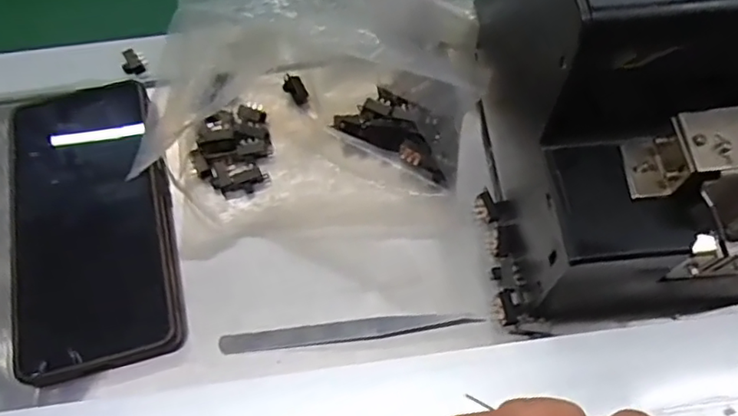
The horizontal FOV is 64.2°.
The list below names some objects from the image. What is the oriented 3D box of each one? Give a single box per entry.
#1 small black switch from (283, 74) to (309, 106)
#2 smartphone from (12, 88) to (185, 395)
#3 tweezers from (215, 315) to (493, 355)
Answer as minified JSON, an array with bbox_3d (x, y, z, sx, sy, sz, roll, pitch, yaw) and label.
[{"bbox_3d":[-0.045,-0.072,0.358,0.012,0.007,0.020,-24,84,-16],"label":"small black switch"},{"bbox_3d":[-0.149,0.002,0.319,0.078,0.013,0.176,-10,62,-15],"label":"smartphone"},{"bbox_3d":[-0.011,0.061,0.291,0.124,0.006,0.011,-5,63,-1],"label":"tweezers"}]

